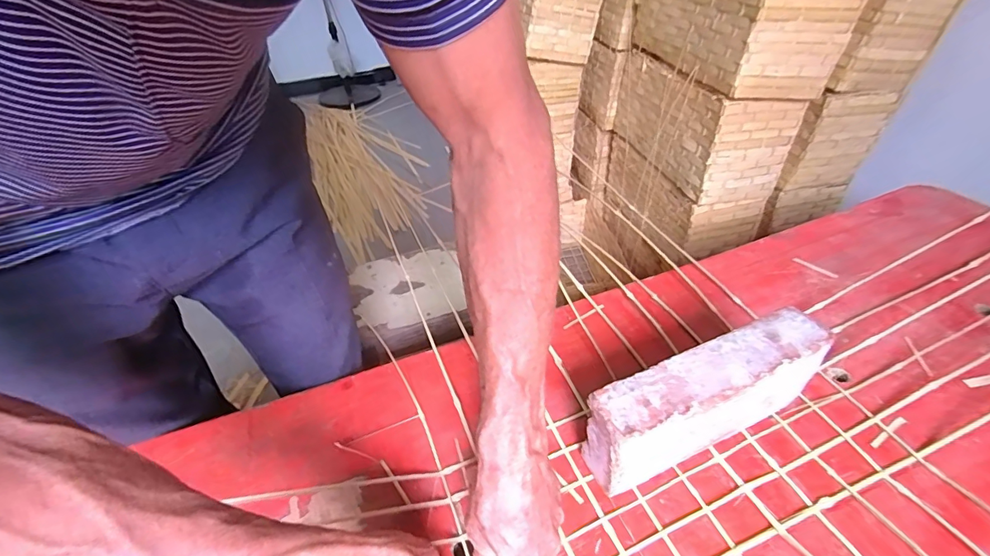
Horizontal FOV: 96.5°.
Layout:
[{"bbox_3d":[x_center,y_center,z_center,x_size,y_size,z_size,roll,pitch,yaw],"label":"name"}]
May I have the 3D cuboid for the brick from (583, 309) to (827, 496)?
[{"bbox_3d":[0.192,0.116,0.412,0.224,0.114,0.054,-19,42,-16],"label":"brick"}]

